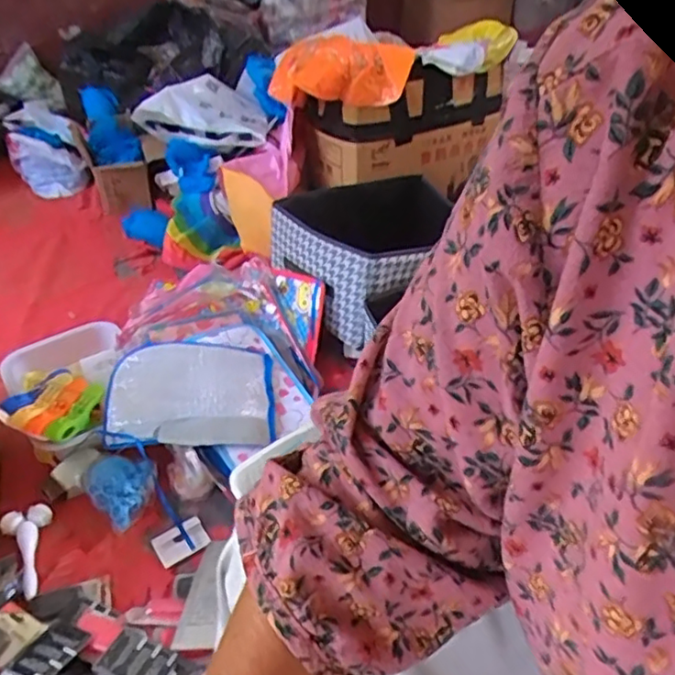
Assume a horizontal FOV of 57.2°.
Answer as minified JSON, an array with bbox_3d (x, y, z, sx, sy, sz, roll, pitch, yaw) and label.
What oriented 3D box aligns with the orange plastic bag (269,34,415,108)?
[{"bbox_3d":[0.000,-0.595,1.386,0.294,0.124,0.152,-6,40,-5],"label":"orange plastic bag"}]

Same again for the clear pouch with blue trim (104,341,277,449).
[{"bbox_3d":[-0.238,0.094,1.015,0.262,0.060,0.206,-7,40,-7],"label":"clear pouch with blue trim"}]

